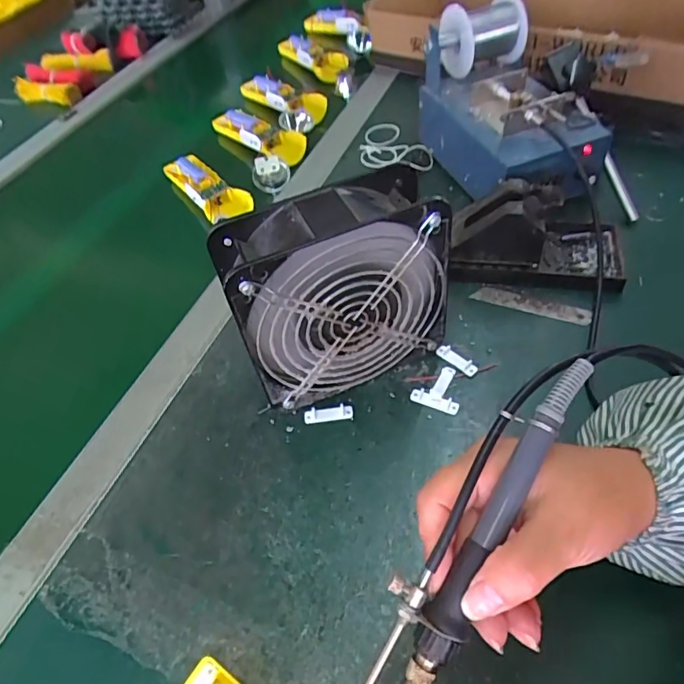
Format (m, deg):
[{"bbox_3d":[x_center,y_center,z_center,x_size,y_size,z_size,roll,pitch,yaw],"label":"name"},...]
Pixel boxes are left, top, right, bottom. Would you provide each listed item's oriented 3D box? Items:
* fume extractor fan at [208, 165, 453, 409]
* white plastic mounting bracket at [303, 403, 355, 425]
[{"bbox_3d":[-0.002,-0.031,0.368,0.147,0.152,0.059,-21,50,-11],"label":"fume extractor fan"},{"bbox_3d":[-0.010,0.055,0.393,0.037,0.007,0.011,-6,49,1],"label":"white plastic mounting bracket"}]

